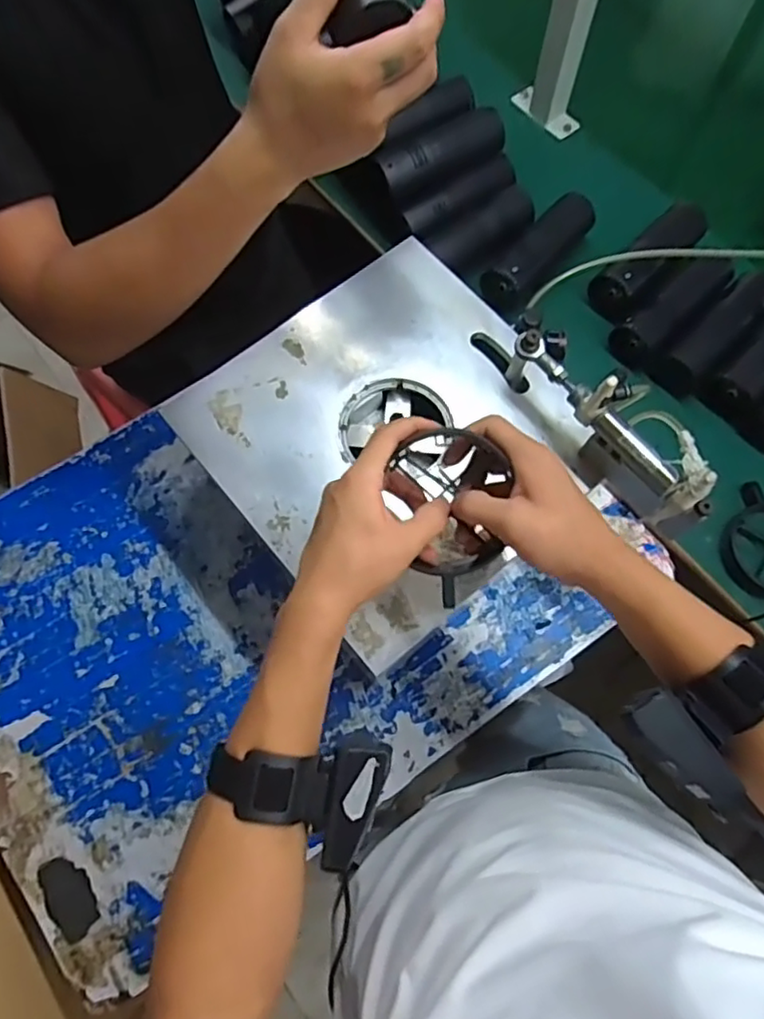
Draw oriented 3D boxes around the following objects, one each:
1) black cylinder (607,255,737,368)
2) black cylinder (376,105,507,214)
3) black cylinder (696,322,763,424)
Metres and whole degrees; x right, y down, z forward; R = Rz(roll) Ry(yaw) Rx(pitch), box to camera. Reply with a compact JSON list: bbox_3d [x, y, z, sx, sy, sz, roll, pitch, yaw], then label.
[{"bbox_3d":[0.338,-0.233,0.726,0.156,0.058,0.059,-41,75,-14],"label":"black cylinder"},{"bbox_3d":[0.071,-0.419,0.749,0.165,0.052,0.055,-30,72,-10],"label":"black cylinder"},{"bbox_3d":[0.436,-0.173,0.712,0.168,0.059,0.059,-43,75,-14],"label":"black cylinder"}]

